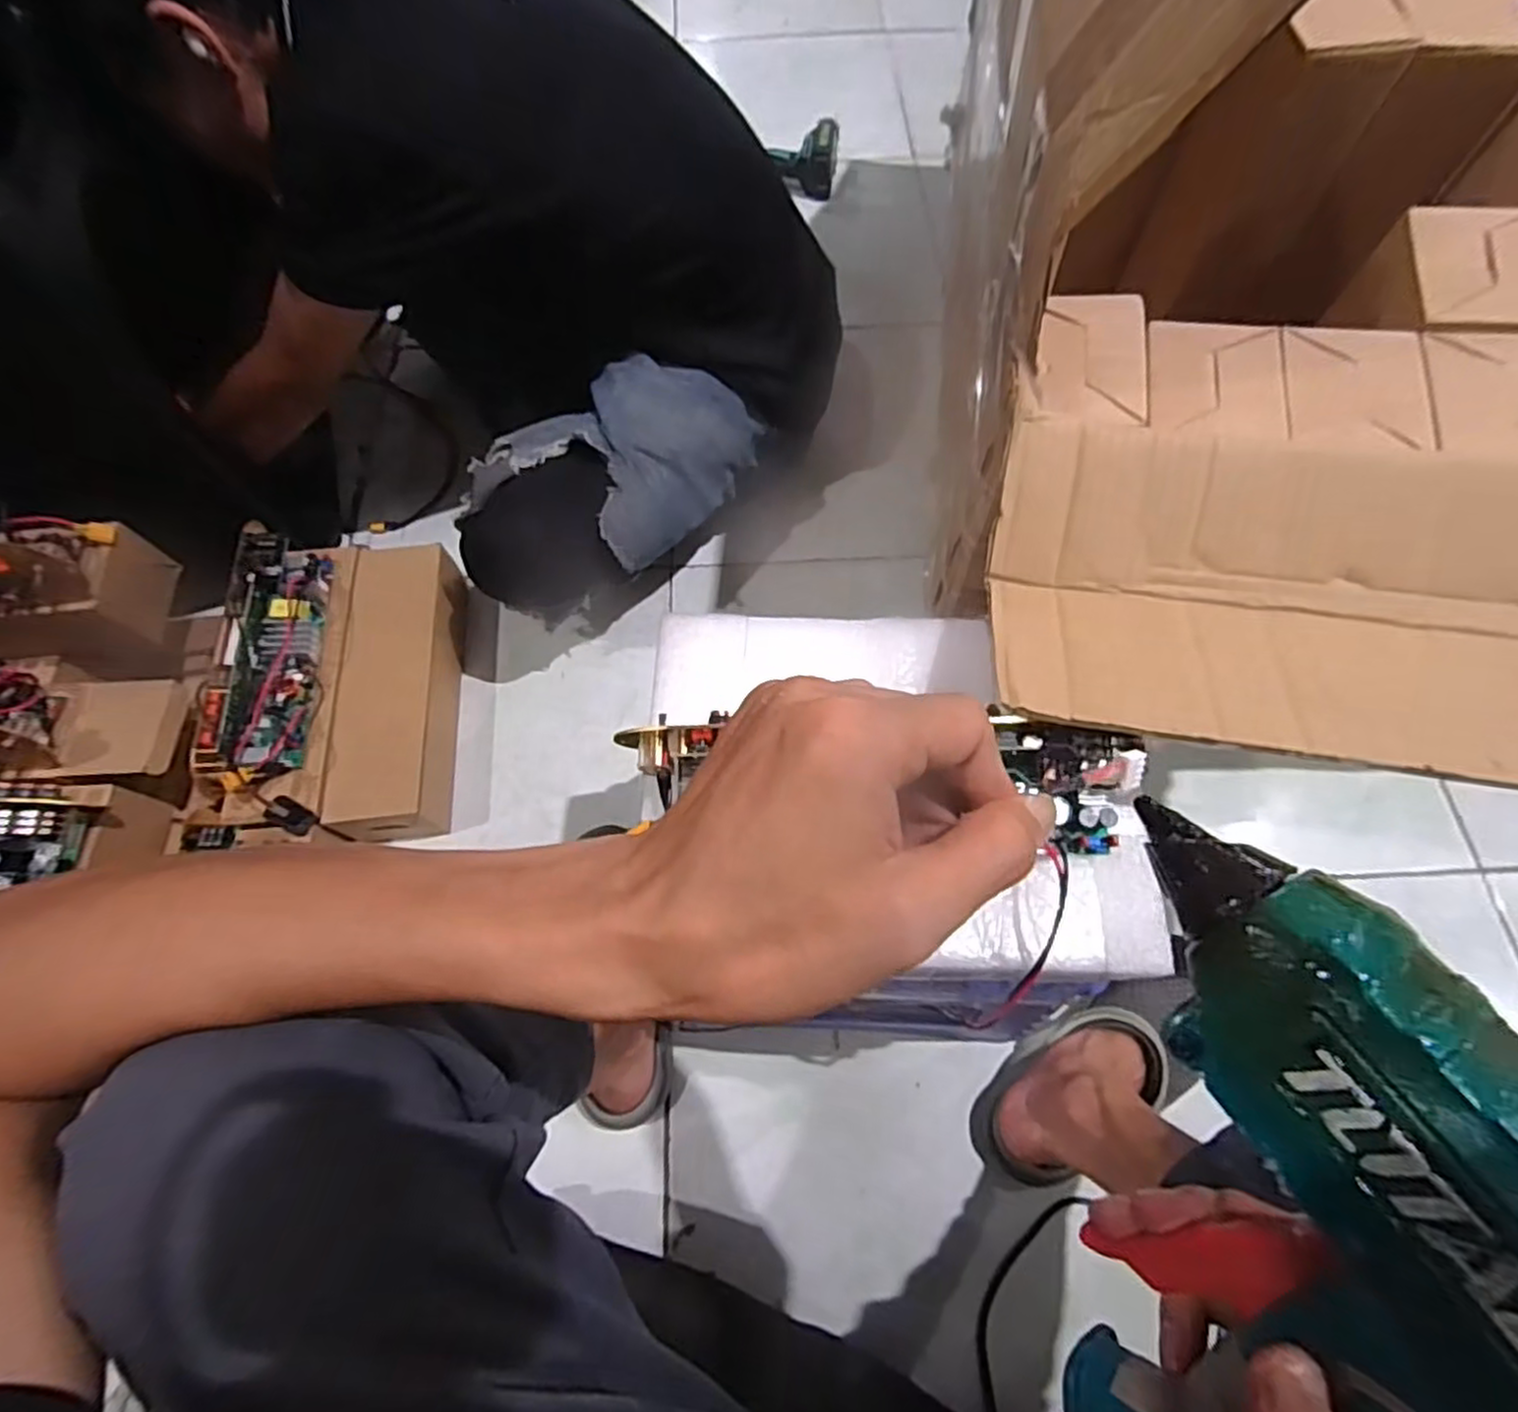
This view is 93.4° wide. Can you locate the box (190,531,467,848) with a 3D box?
[{"bbox_3d":[-0.427,-0.019,0.743,0.200,0.145,0.324,-4,66,-1],"label":"box"}]

